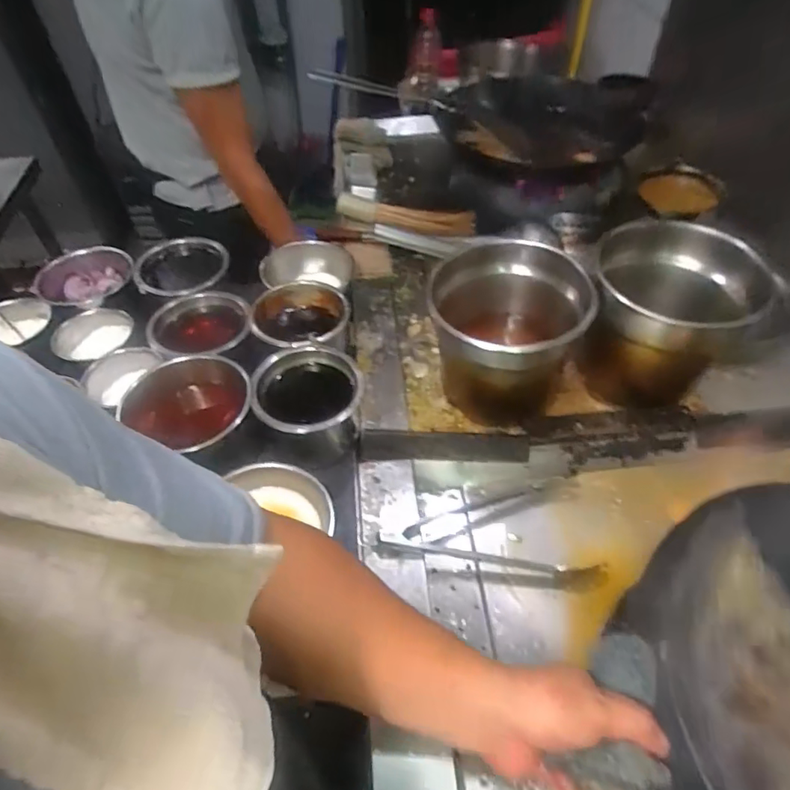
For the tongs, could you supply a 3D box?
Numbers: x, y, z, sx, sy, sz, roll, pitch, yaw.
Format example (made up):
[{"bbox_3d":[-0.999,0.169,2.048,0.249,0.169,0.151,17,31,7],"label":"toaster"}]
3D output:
[{"bbox_3d":[0.127,0.193,0.700,0.282,0.045,0.139,-13,51,-9],"label":"tongs"}]

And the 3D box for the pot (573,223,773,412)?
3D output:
[{"bbox_3d":[0.405,-0.108,0.820,0.208,0.218,0.210,-1,50,1],"label":"pot"}]

